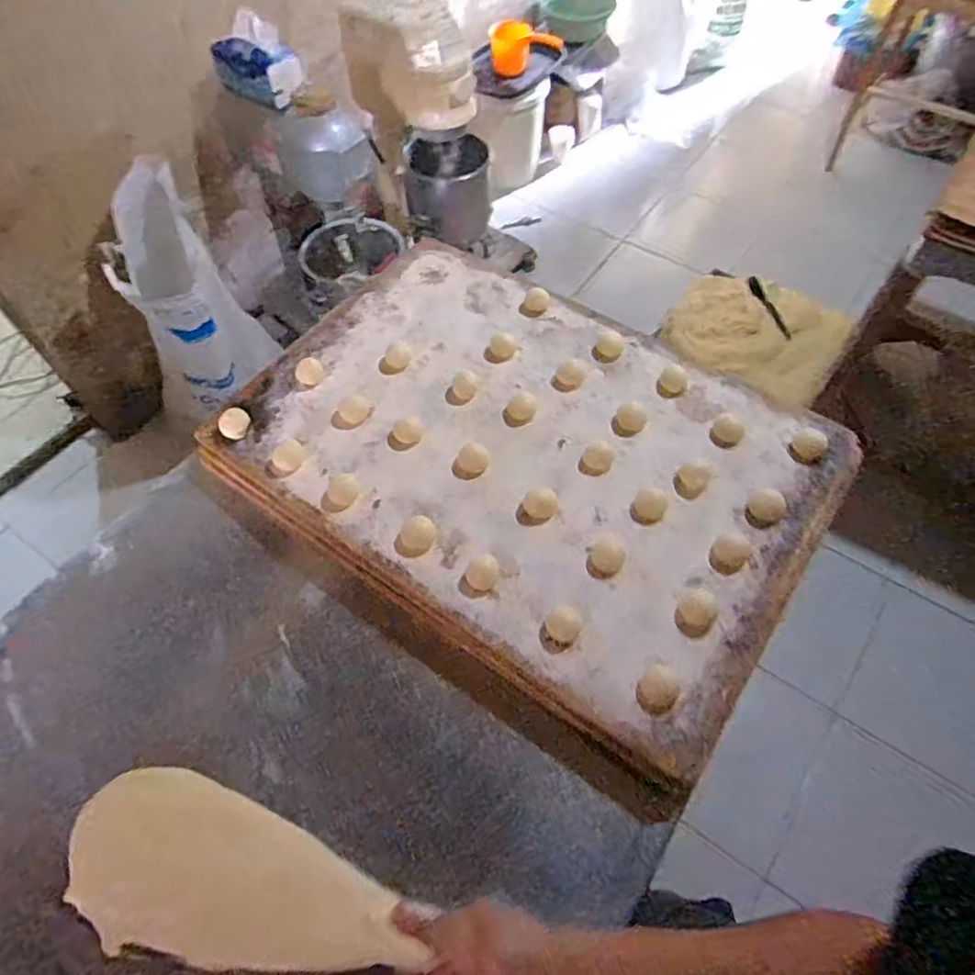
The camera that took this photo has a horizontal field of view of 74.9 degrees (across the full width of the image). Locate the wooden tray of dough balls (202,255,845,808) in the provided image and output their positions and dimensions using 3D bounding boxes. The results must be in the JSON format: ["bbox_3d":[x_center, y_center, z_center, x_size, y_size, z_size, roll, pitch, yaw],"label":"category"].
[{"bbox_3d":[0.034,-0.035,0.706,0.609,0.049,0.450,34,65,19],"label":"wooden tray of dough balls"}]

